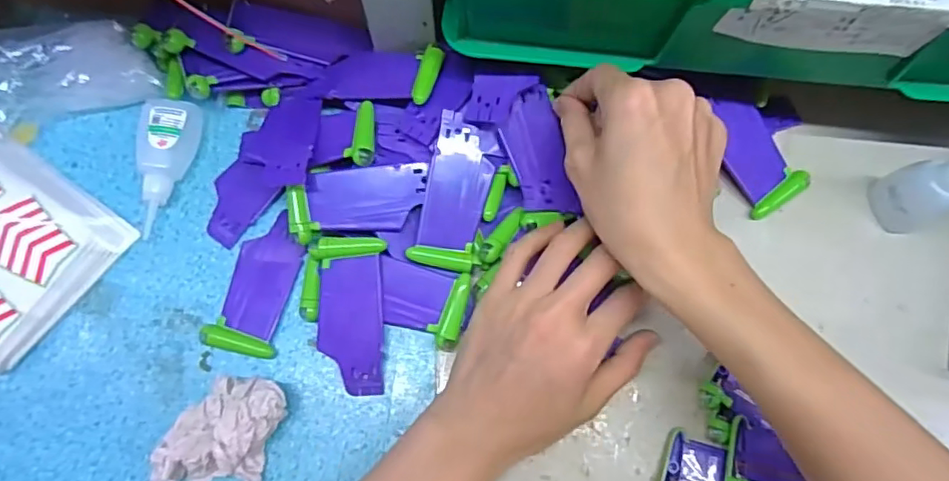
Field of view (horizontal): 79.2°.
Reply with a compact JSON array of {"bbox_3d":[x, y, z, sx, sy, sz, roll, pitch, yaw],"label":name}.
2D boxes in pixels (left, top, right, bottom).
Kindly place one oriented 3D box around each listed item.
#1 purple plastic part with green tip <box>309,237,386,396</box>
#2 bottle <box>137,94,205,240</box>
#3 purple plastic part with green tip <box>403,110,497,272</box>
[{"bbox_3d":[-0.071,0.044,0.331,0.039,0.007,0.090,-6,89,-1],"label":"purple plastic part with green tip"},{"bbox_3d":[-0.196,-0.047,0.359,0.029,0.024,0.084,6,74,2],"label":"bottle"},{"bbox_3d":[-0.009,-0.027,0.336,0.040,0.006,0.088,15,89,-10],"label":"purple plastic part with green tip"}]

